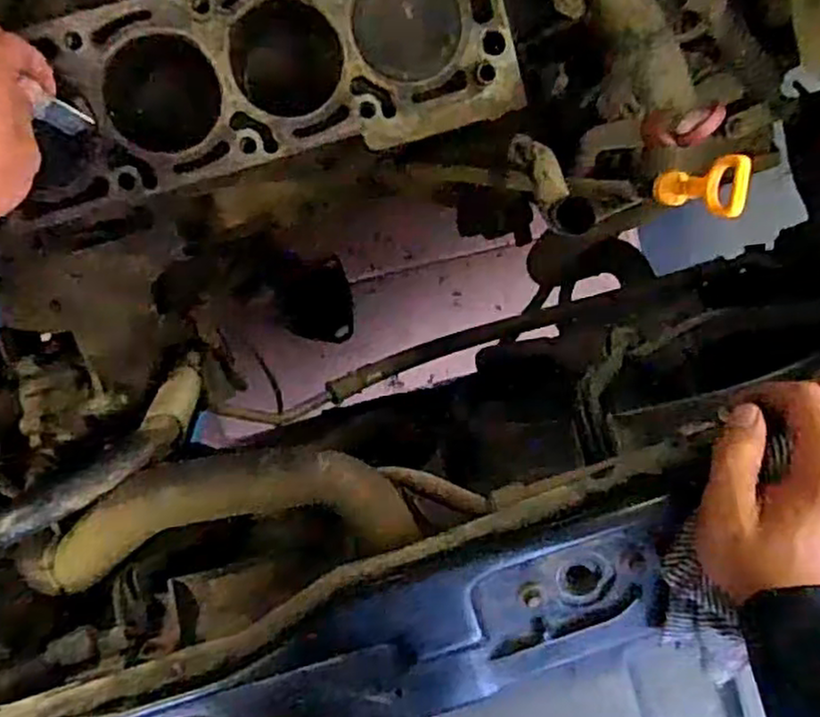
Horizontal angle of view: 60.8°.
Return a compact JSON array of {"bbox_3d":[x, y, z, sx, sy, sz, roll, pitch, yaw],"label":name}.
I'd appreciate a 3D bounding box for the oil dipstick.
[{"bbox_3d":[0.157,-0.090,0.378,0.013,0.077,0.031,-3,97,-5],"label":"oil dipstick"}]

